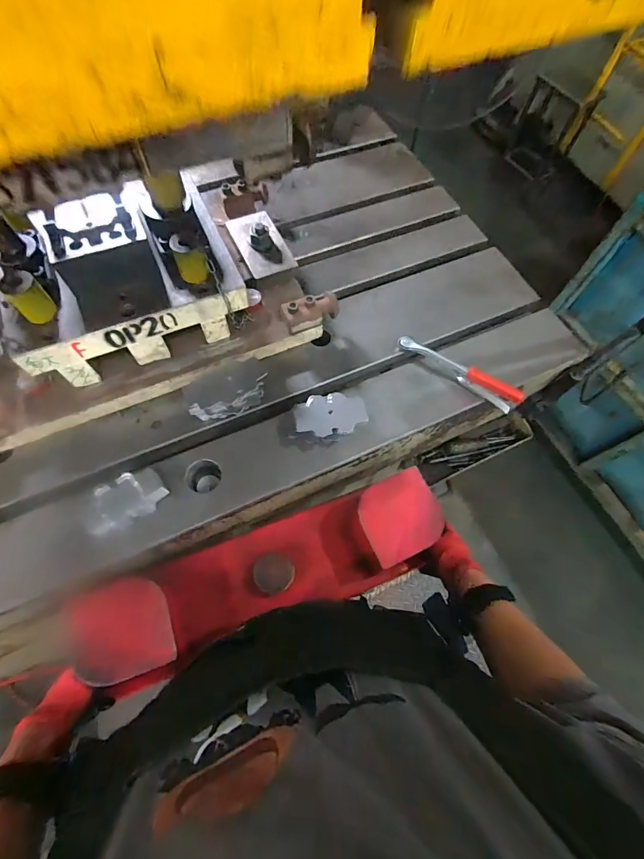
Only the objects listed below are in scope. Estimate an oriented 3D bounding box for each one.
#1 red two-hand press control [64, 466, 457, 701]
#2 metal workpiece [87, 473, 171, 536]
[{"bbox_3d":[-0.076,0.210,0.576,0.507,0.101,0.140,-19,67,-8],"label":"red two-hand press control"},{"bbox_3d":[-0.273,0.097,0.531,0.098,0.030,0.056,-32,70,-15],"label":"metal workpiece"}]

